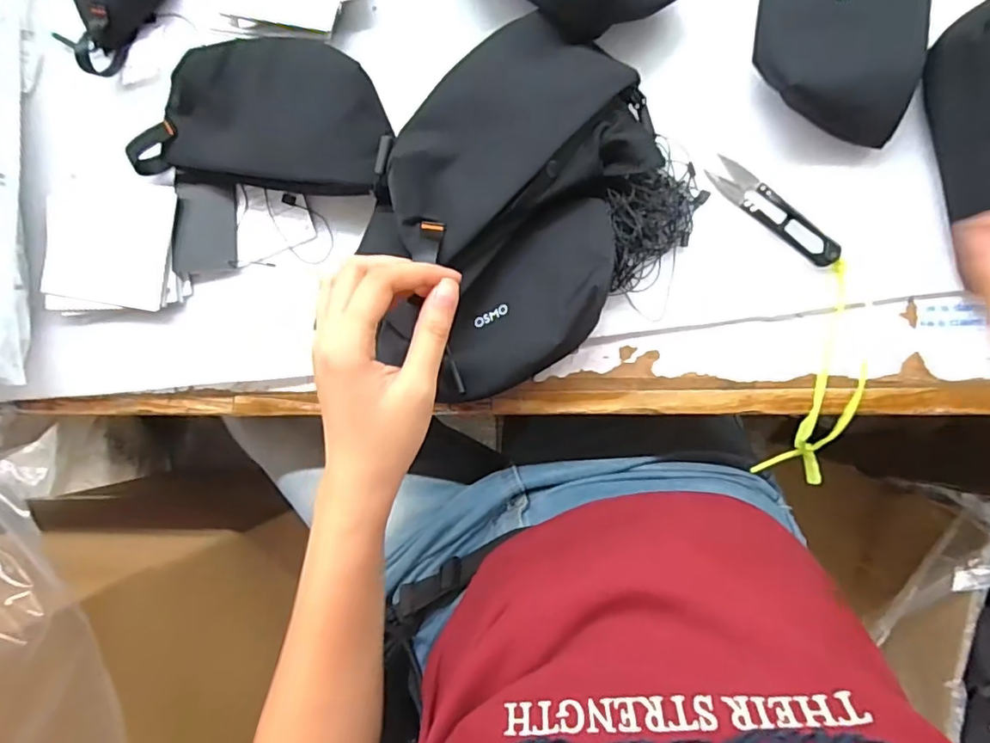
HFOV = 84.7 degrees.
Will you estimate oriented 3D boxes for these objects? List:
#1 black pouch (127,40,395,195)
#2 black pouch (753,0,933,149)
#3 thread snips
[{"bbox_3d":[-0.173,-0.189,0.403,0.223,0.044,0.097,10,93,8],"label":"black pouch"},{"bbox_3d":[0.223,-0.256,0.342,0.101,0.043,0.212,10,93,8],"label":"black pouch"},{"bbox_3d":[0.187,-0.108,0.362,0.099,0.011,0.023,41,97,5],"label":"thread snips"}]

